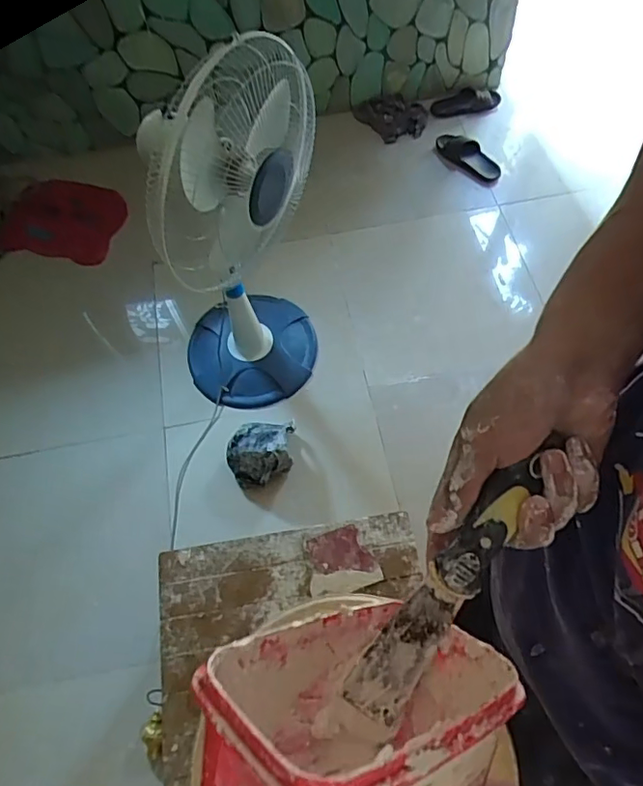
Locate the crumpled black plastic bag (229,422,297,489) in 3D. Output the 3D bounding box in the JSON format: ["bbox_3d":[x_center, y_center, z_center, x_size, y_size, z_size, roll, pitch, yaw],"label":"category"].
[{"bbox_3d":[-0.161,0.164,1.469,0.178,0.137,0.154,-4,64,1],"label":"crumpled black plastic bag"}]

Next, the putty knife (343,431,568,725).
[{"bbox_3d":[0.075,0.113,0.323,0.032,0.014,0.178,34,93,13],"label":"putty knife"}]

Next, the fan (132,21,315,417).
[{"bbox_3d":[-0.184,-0.287,1.224,0.392,0.974,0.356,-20,65,-7],"label":"fan"}]

